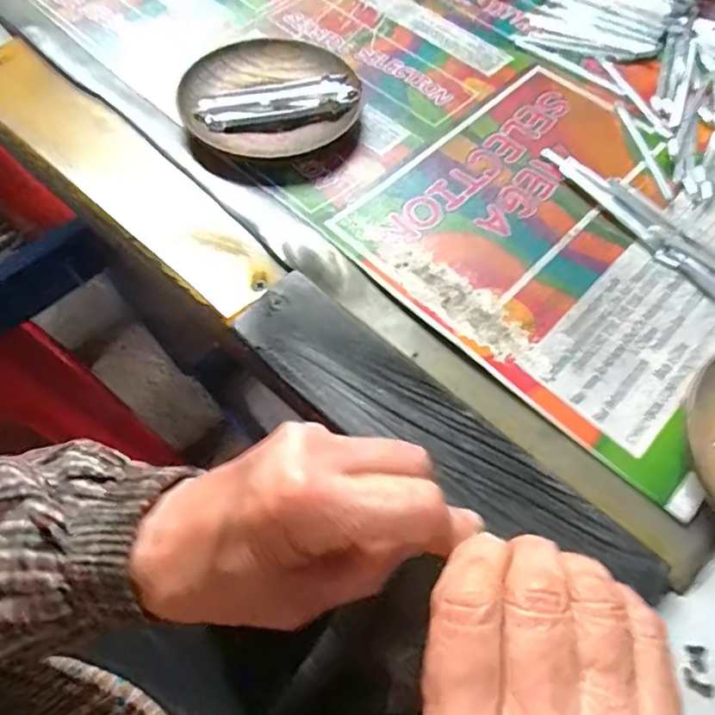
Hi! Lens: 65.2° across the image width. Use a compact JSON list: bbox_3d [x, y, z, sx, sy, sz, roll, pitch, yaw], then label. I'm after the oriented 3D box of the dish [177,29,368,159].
[{"bbox_3d":[-0.058,-0.174,0.367,0.111,0.015,0.120,-21,65,-13],"label":"dish"}]

